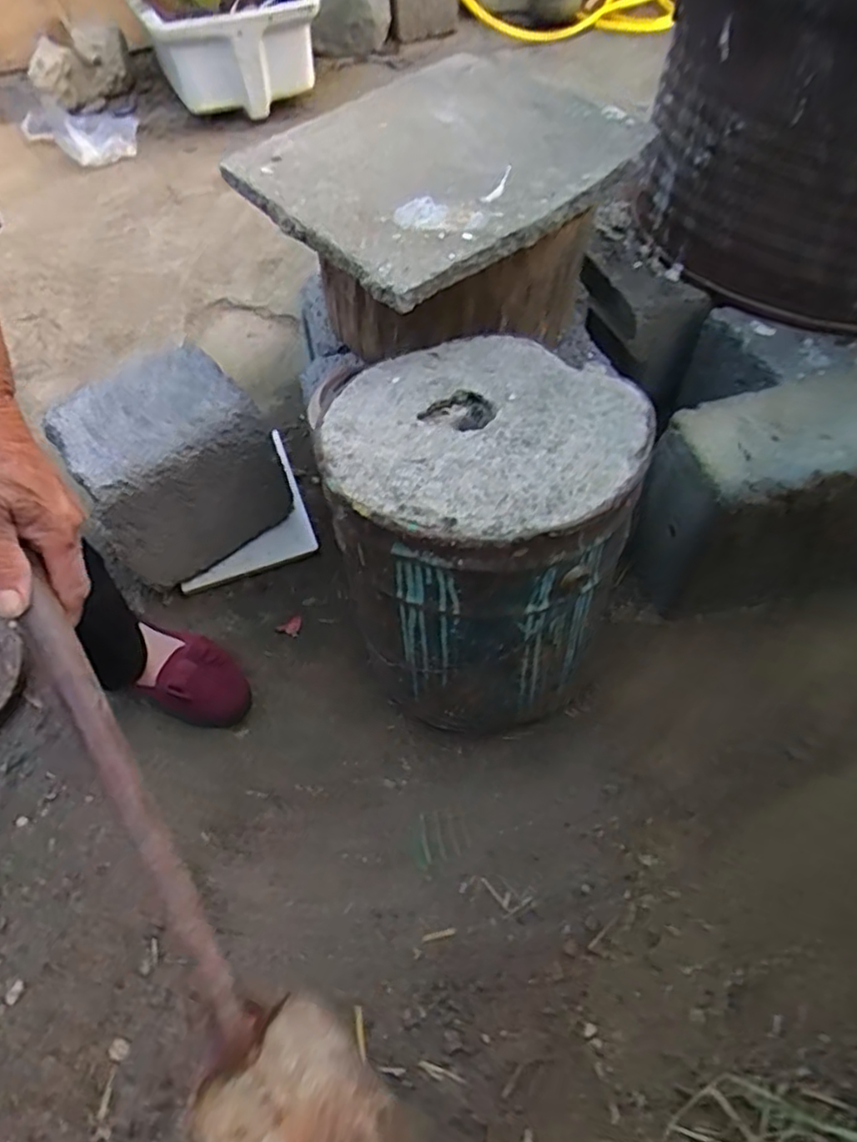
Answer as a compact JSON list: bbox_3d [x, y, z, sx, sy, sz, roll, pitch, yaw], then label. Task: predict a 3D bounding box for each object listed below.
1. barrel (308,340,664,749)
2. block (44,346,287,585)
[{"bbox_3d":[0.046,-0.039,0.684,0.271,0.299,0.284,15,57,10],"label":"barrel"},{"bbox_3d":[-0.322,-0.127,0.846,0.213,0.198,0.182,-35,62,-21],"label":"block"}]

